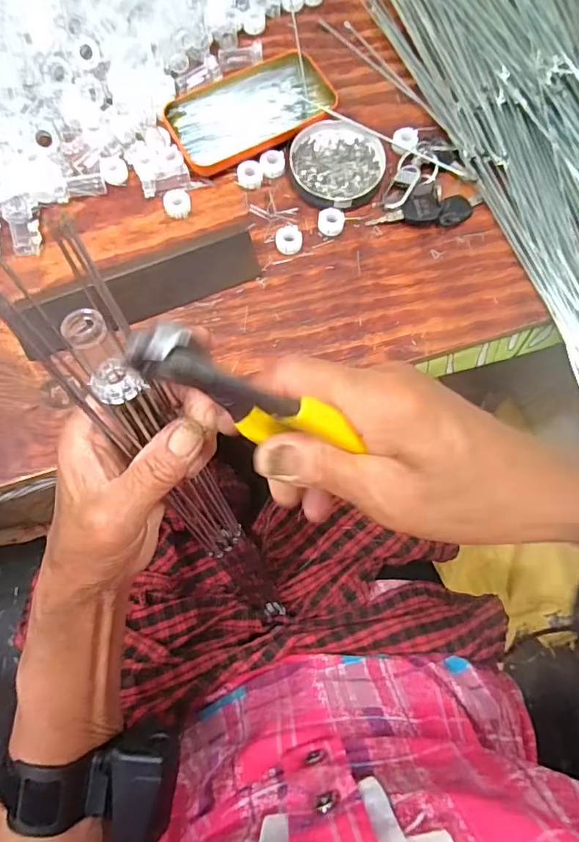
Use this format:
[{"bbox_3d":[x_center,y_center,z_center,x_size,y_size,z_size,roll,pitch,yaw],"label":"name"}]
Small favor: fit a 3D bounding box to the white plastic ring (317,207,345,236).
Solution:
[{"bbox_3d":[0.035,-0.168,0.427,0.022,0.006,0.022,0,82,-3],"label":"white plastic ring"}]

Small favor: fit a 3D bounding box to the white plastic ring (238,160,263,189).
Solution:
[{"bbox_3d":[-0.034,-0.212,0.437,0.021,0.007,0.022,1,76,-2],"label":"white plastic ring"}]

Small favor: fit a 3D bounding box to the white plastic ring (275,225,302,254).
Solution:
[{"bbox_3d":[-0.001,-0.151,0.423,0.021,0.007,0.025,-1,76,-2],"label":"white plastic ring"}]

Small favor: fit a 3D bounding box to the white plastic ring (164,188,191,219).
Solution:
[{"bbox_3d":[-0.094,-0.183,0.426,0.021,0.009,0.025,5,75,-1],"label":"white plastic ring"}]

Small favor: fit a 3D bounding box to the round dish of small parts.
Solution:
[{"bbox_3d":[0.041,-0.224,0.439,0.081,0.013,0.082,1,76,-2],"label":"round dish of small parts"}]

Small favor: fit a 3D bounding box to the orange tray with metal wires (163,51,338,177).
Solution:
[{"bbox_3d":[-0.036,-0.275,0.450,0.143,0.015,0.083,-30,79,-9],"label":"orange tray with metal wires"}]

